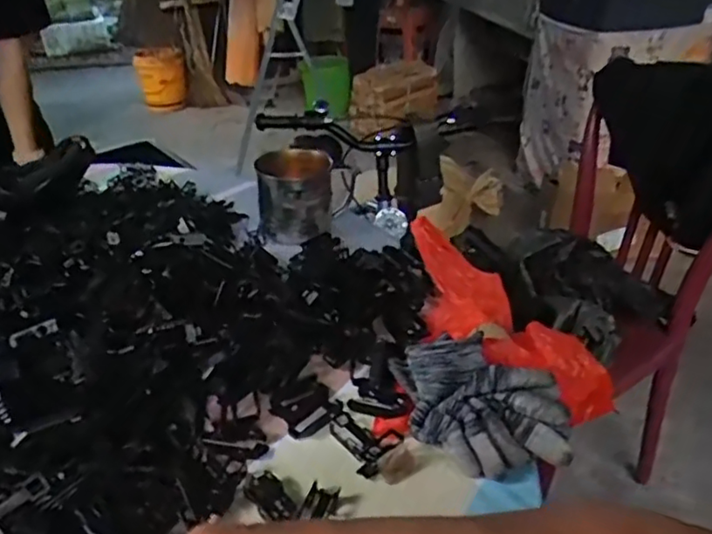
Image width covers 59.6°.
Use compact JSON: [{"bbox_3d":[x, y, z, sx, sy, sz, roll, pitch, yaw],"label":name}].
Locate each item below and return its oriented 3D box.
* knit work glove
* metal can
[{"bbox_3d":[0.093,0.097,0.477,0.111,0.053,0.118,-2,31,-5],"label":"knit work glove"},{"bbox_3d":[-0.074,-0.085,0.754,0.089,0.085,0.079,-2,31,-4],"label":"metal can"}]

